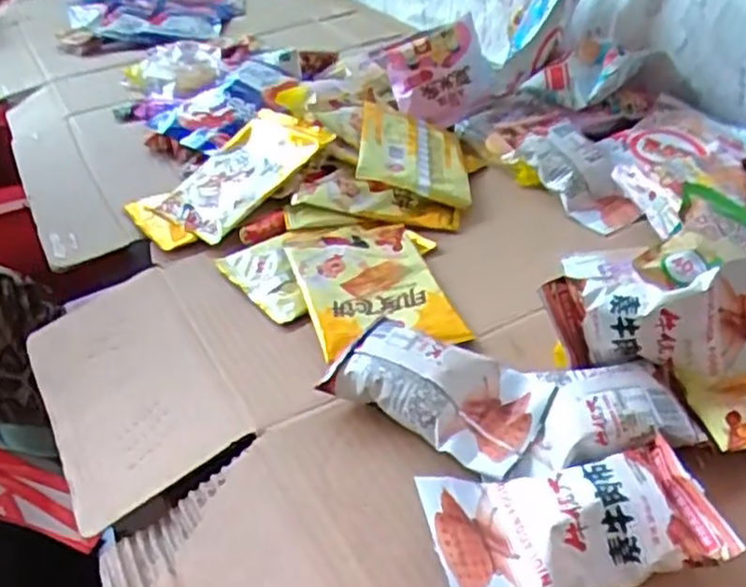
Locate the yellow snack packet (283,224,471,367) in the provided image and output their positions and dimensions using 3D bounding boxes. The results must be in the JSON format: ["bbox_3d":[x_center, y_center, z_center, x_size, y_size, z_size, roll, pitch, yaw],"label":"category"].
[{"bbox_3d":[-0.005,-0.013,0.540,0.100,0.020,0.182,-13,36,-10],"label":"yellow snack packet"}]

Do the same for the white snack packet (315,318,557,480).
[{"bbox_3d":[0.041,0.056,0.436,0.130,0.036,0.079,22,43,29],"label":"white snack packet"}]

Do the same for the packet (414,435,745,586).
[{"bbox_3d":[0.098,0.116,0.362,0.137,0.027,0.073,-8,37,-8],"label":"packet"}]

